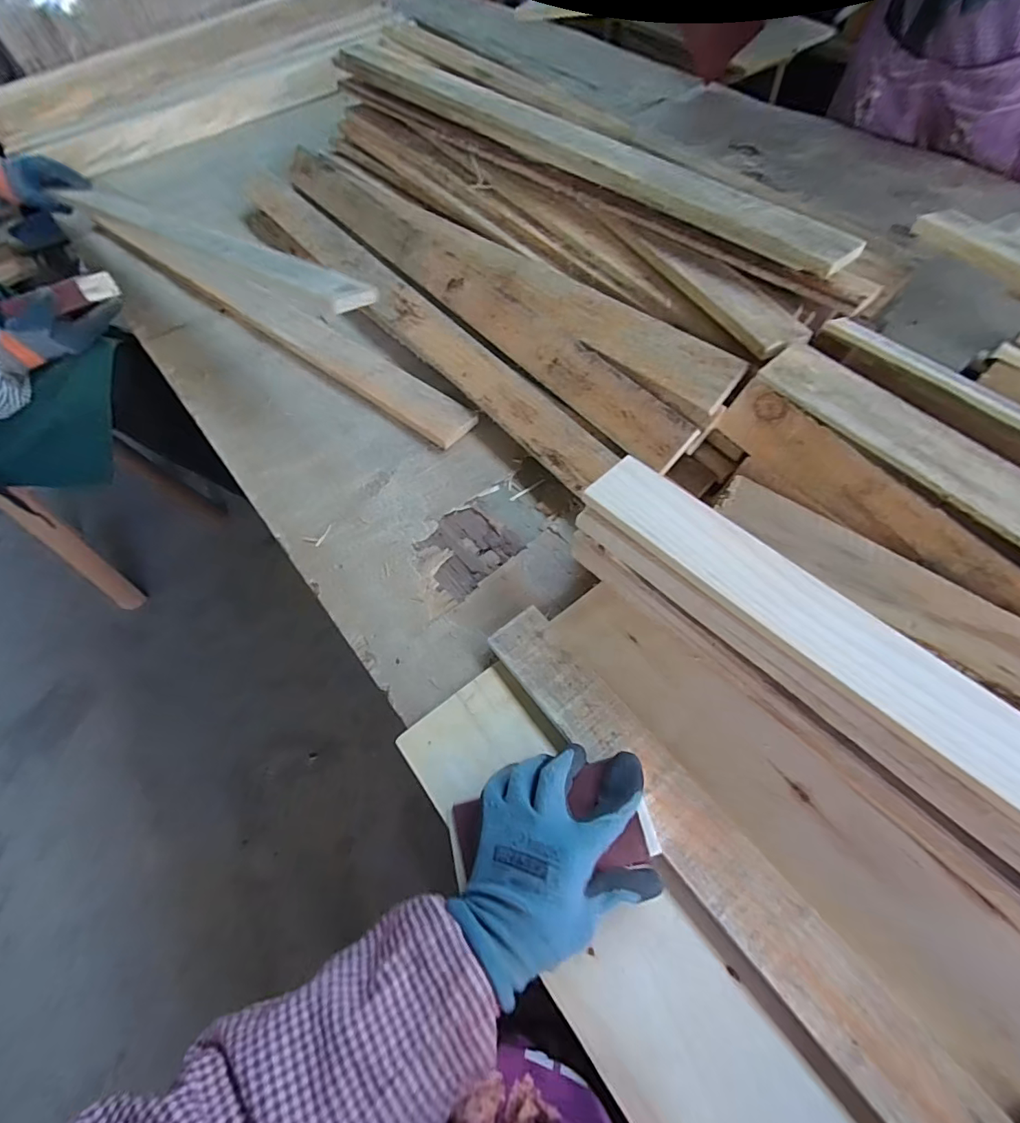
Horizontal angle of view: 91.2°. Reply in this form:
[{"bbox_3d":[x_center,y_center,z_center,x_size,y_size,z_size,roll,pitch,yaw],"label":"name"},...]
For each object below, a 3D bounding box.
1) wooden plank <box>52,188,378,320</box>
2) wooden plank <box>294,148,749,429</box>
[{"bbox_3d":[-0.387,-0.407,0.640,0.514,0.012,0.075,29,55,19],"label":"wooden plank"},{"bbox_3d":[-0.079,-0.427,0.708,0.879,0.019,0.106,41,96,26],"label":"wooden plank"}]

